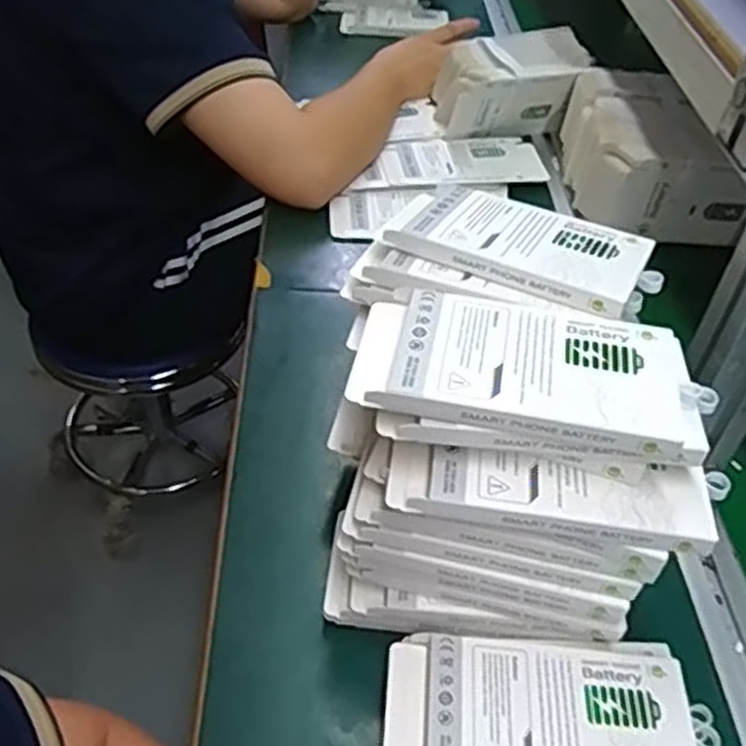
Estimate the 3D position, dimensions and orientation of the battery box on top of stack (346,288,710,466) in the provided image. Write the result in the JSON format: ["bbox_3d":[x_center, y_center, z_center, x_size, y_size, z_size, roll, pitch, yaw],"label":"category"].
[{"bbox_3d":[0.075,-0.002,0.376,0.161,0.020,0.076,12,45,5],"label":"battery box on top of stack"}]

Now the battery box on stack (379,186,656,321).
[{"bbox_3d":[0.089,-0.077,0.458,0.137,0.016,0.078,24,47,17],"label":"battery box on stack"}]

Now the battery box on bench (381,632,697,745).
[{"bbox_3d":[0.084,0.177,0.397,0.154,0.015,0.090,4,45,-2],"label":"battery box on bench"}]

